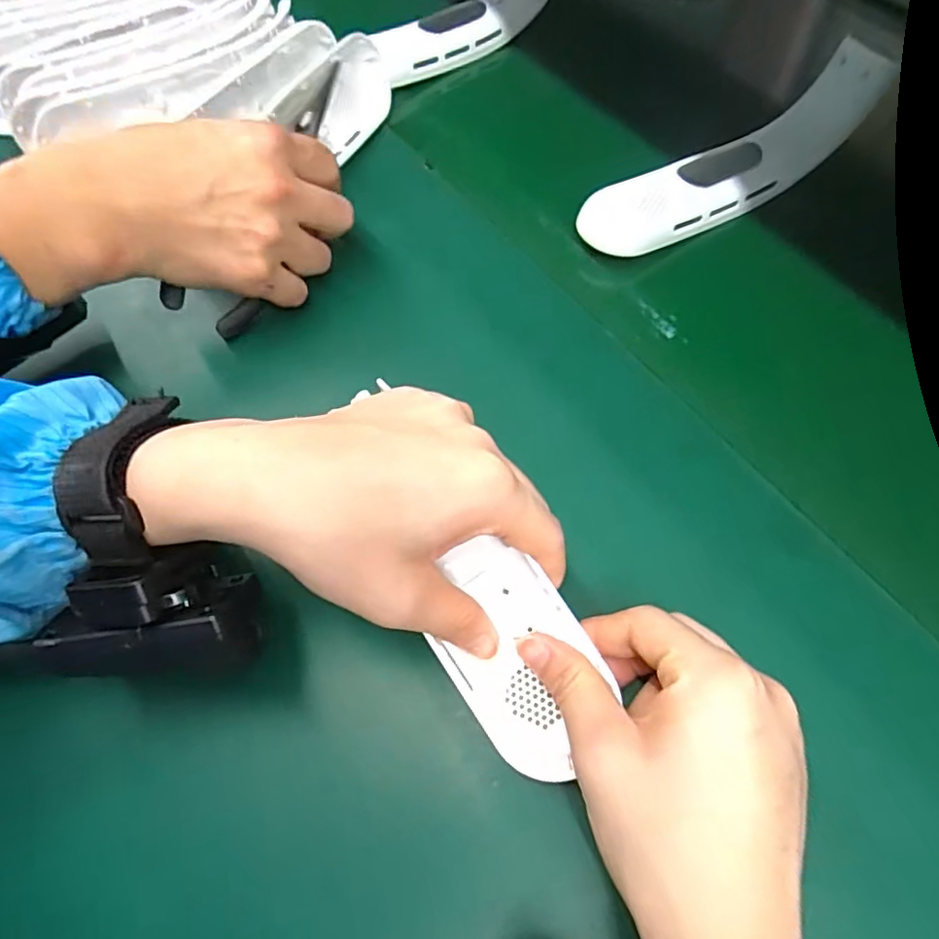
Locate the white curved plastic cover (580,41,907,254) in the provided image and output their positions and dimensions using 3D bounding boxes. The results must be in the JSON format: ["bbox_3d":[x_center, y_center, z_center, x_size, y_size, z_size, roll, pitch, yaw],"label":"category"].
[{"bbox_3d":[0.157,-0.186,0.363,0.187,0.055,0.049,-25,65,-9],"label":"white curved plastic cover"}]

